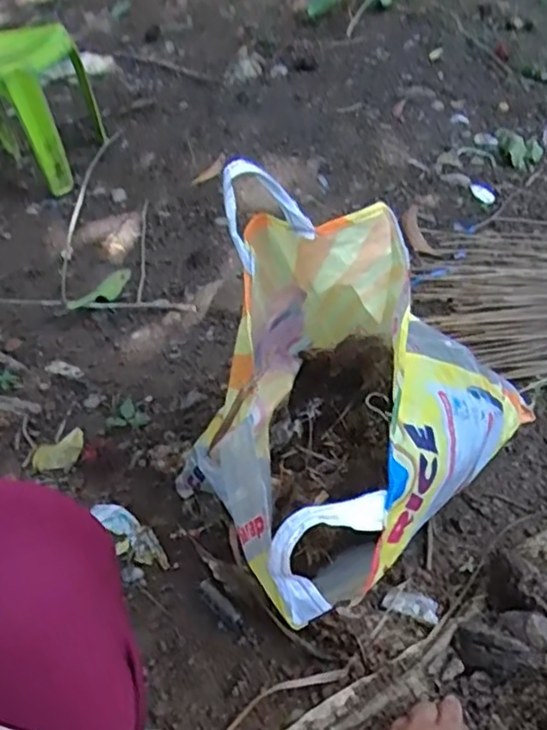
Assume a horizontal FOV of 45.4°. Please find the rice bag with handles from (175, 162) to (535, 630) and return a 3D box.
[{"bbox_3d":[0.057,0.022,0.610,0.261,0.327,0.380,32,61,29],"label":"rice bag with handles"}]

